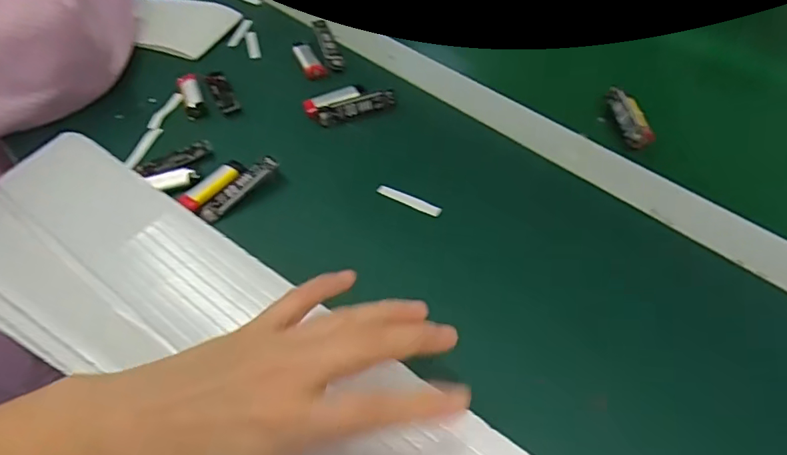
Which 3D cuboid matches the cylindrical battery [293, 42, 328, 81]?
[{"bbox_3d":[-0.081,-0.159,0.495,0.019,0.009,0.053,-23,53,-14],"label":"cylindrical battery"}]

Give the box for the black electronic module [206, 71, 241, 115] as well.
[{"bbox_3d":[-0.157,-0.125,0.477,0.018,0.005,0.068,-22,53,-13],"label":"black electronic module"}]

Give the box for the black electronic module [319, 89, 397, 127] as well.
[{"bbox_3d":[-0.030,-0.101,0.443,0.066,0.017,0.011,-16,52,-9],"label":"black electronic module"}]

